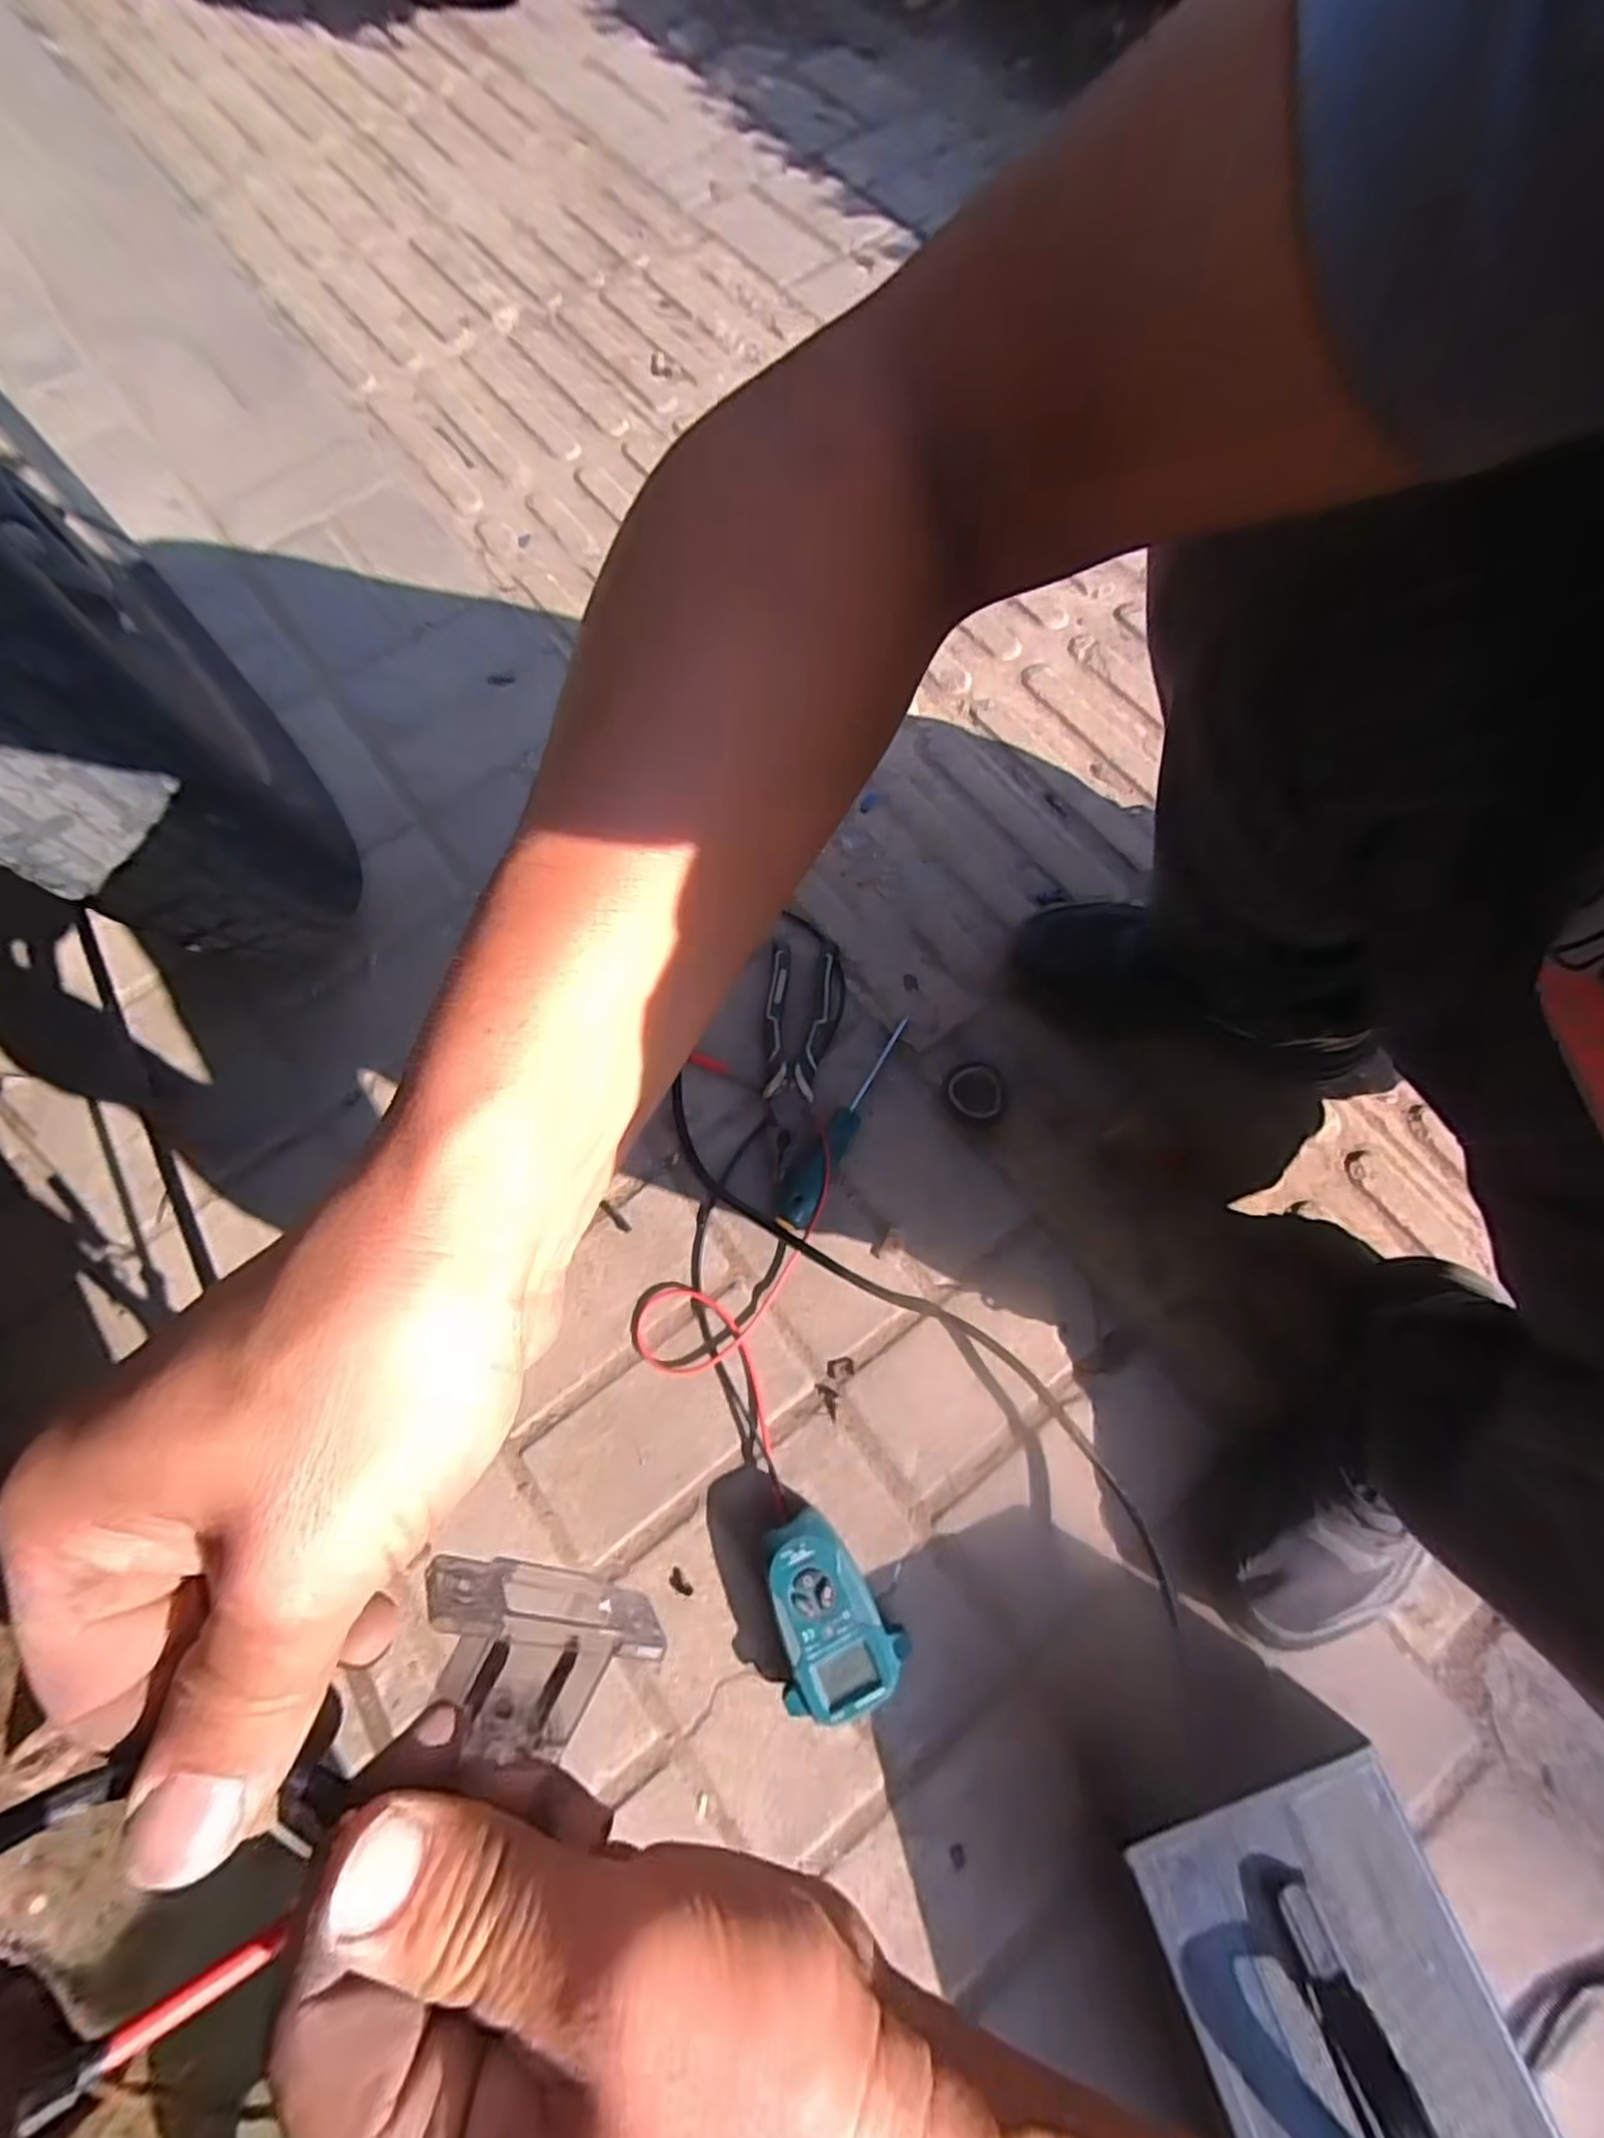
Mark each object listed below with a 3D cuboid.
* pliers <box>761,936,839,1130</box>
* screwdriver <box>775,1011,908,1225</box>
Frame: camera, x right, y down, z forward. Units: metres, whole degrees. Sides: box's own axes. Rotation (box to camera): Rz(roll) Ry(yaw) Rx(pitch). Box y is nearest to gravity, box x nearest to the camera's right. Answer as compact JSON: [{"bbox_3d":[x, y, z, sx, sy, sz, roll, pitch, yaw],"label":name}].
[{"bbox_3d":[-0.002,-0.030,0.579,0.053,0.024,0.153,5,74,3],"label":"pliers"},{"bbox_3d":[0.029,0.035,0.563,0.030,0.026,0.182,25,75,8],"label":"screwdriver"}]

